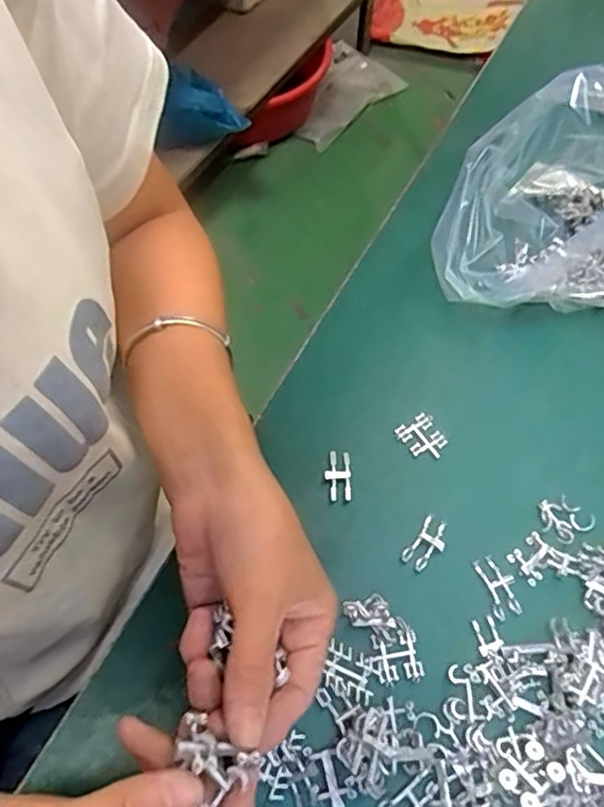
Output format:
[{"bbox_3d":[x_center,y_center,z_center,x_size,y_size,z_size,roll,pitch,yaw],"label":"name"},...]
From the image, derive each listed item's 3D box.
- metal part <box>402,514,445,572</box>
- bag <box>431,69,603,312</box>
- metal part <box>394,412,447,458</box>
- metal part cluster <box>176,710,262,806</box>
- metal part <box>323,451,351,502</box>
[{"bbox_3d":[0.074,0.083,0.358,0.018,0.005,0.032,34,67,16],"label":"metal part"},{"bbox_3d":[0.194,-0.150,0.406,0.197,0.138,0.127,-3,62,-3],"label":"bag"},{"bbox_3d":[0.079,0.021,0.391,0.026,0.004,0.029,-31,67,-16],"label":"metal part"},{"bbox_3d":[-0.034,0.131,0.221,0.031,0.012,0.021,32,66,15],"label":"metal part cluster"},{"bbox_3d":[0.022,0.045,0.376,0.016,0.004,0.031,0,62,-1],"label":"metal part"}]

